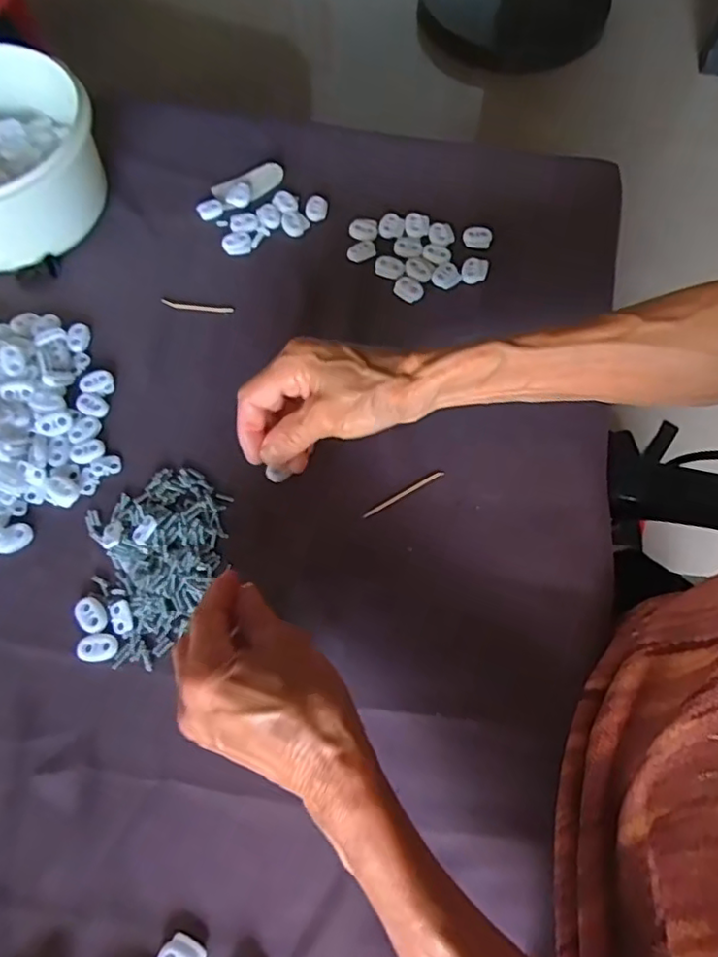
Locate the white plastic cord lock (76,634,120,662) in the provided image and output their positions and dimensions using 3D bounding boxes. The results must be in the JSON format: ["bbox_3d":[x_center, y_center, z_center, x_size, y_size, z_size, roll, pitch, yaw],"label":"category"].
[{"bbox_3d":[-0.153,0.099,0.362,0.024,0.004,0.015,-5,65,-4],"label":"white plastic cord lock"}]

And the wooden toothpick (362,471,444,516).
[{"bbox_3d":[0.029,0.010,0.405,0.059,0.004,0.004,-27,68,-13],"label":"wooden toothpick"}]

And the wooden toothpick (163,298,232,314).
[{"bbox_3d":[-0.121,-0.130,0.465,0.053,0.004,0.005,6,65,1],"label":"wooden toothpick"}]

